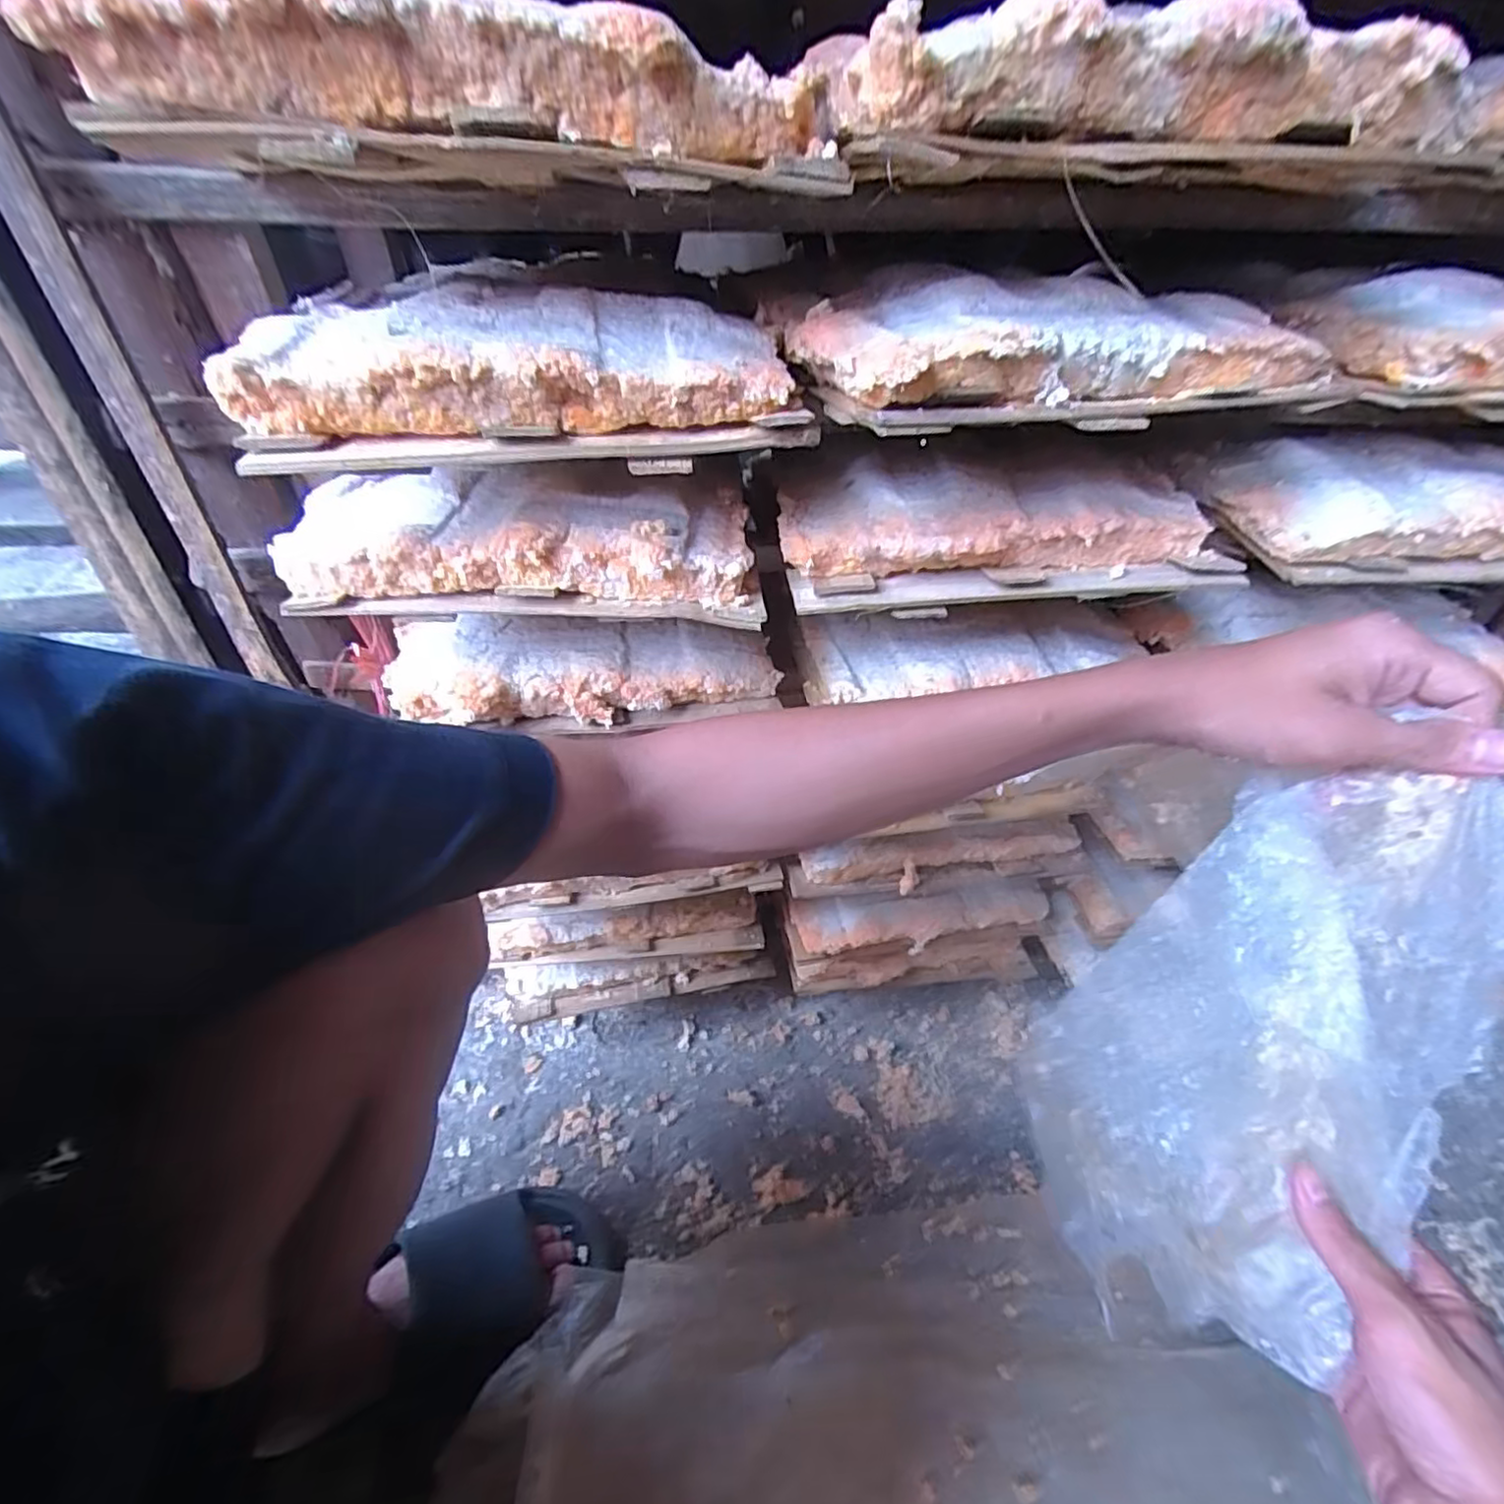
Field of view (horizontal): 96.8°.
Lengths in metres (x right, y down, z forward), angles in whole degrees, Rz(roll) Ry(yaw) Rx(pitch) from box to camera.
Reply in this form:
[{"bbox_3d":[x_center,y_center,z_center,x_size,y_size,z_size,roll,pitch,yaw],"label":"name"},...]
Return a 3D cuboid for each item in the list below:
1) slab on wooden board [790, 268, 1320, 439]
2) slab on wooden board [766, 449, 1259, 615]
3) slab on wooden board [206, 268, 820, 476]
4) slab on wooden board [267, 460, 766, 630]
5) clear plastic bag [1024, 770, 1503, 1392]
[{"bbox_3d":[0.129,-0.180,0.297,0.220,0.045,0.102,-6,42,-7],"label":"slab on wooden board"},{"bbox_3d":[0.127,-0.129,0.365,0.221,0.057,0.099,2,42,2],"label":"slab on wooden board"},{"bbox_3d":[-0.091,-0.158,0.274,0.208,0.050,0.102,-9,43,-11],"label":"slab on wooden board"},{"bbox_3d":[-0.111,-0.106,0.333,0.218,0.046,0.101,-6,42,-7],"label":"slab on wooden board"},{"bbox_3d":[0.216,0.134,0.308,0.043,0.287,0.176,3,30,-17],"label":"clear plastic bag"}]

